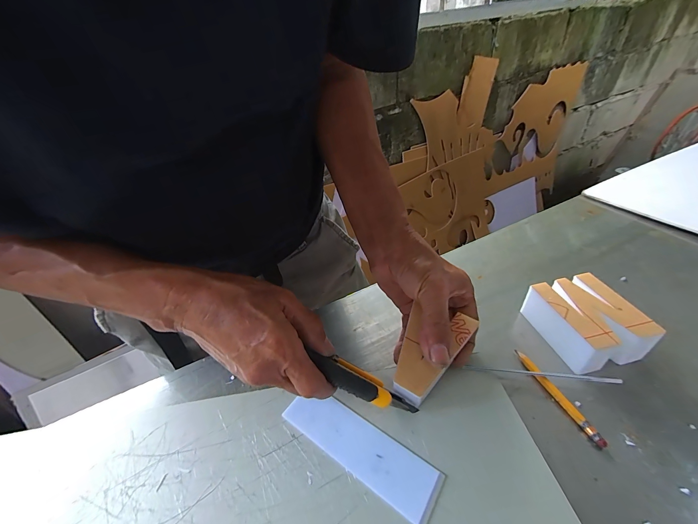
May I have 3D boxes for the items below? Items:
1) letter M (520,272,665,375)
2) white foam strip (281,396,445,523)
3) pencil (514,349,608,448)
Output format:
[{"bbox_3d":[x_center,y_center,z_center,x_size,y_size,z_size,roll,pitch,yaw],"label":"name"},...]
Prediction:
[{"bbox_3d":[0.234,0.060,0.301,0.074,0.045,0.086,-11,40,-7],"label":"letter M"},{"bbox_3d":[0.006,0.149,0.247,0.134,0.004,0.039,22,47,29],"label":"white foam strip"},{"bbox_3d":[0.184,0.116,0.265,0.007,0.007,0.090,-16,41,-13],"label":"pencil"}]

